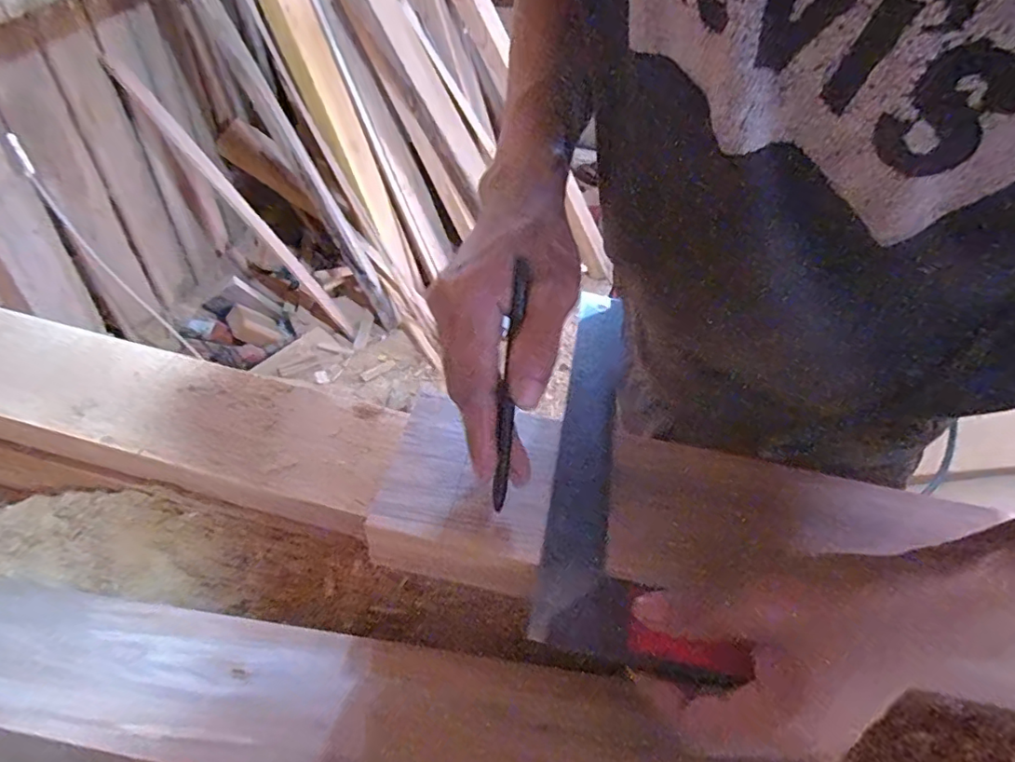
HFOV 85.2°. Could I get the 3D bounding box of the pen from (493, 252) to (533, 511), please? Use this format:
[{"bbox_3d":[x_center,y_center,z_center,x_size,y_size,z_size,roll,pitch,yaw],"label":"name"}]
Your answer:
[{"bbox_3d":[-0.001,0.007,0.296,0.009,0.131,0.007,5,11,2],"label":"pen"}]

